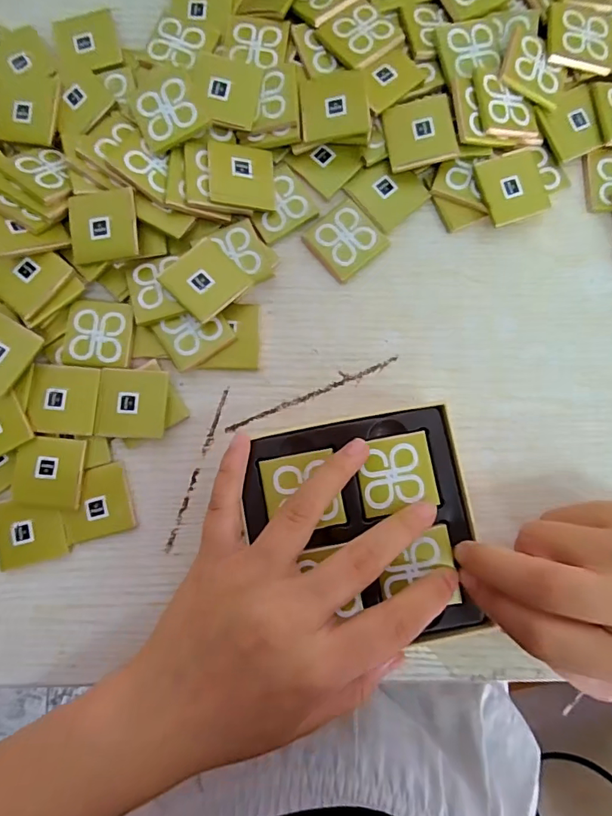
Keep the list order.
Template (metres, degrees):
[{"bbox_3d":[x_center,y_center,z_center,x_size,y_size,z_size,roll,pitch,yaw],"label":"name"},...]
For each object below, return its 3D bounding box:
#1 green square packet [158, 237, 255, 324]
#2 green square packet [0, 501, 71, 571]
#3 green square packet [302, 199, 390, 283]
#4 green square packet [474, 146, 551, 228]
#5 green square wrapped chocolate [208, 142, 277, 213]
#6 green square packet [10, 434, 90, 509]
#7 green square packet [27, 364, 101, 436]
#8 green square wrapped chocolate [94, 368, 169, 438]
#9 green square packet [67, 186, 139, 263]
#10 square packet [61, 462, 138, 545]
[{"bbox_3d":[-0.053,-0.068,0.248,0.036,0.004,0.036,45,76,5],"label":"green square packet"},{"bbox_3d":[-0.144,0.064,0.243,0.035,0.004,0.033,-12,86,-1],"label":"green square packet"},{"bbox_3d":[0.022,-0.094,0.261,0.036,0.004,0.035,-40,87,-3],"label":"green square packet"},{"bbox_3d":[0.115,-0.123,0.257,0.039,0.004,0.037,-22,91,-12],"label":"green square packet"},{"bbox_3d":[-0.035,-0.127,0.255,0.036,0.004,0.034,1,88,-17],"label":"green square wrapped chocolate"},{"bbox_3d":[-0.134,0.034,0.244,0.035,0.004,0.035,5,85,0],"label":"green square packet"},{"bbox_3d":[-0.129,-0.005,0.245,0.036,0.004,0.036,5,85,0],"label":"green square packet"},{"bbox_3d":[-0.093,-0.003,0.247,0.036,0.007,0.036,4,85,0],"label":"green square wrapped chocolate"},{"bbox_3d":[-0.107,-0.098,0.246,0.035,0.004,0.035,-5,86,-1],"label":"green square packet"},{"bbox_3d":[-0.111,0.050,0.245,0.035,0.005,0.035,-16,86,-2],"label":"square packet"}]

